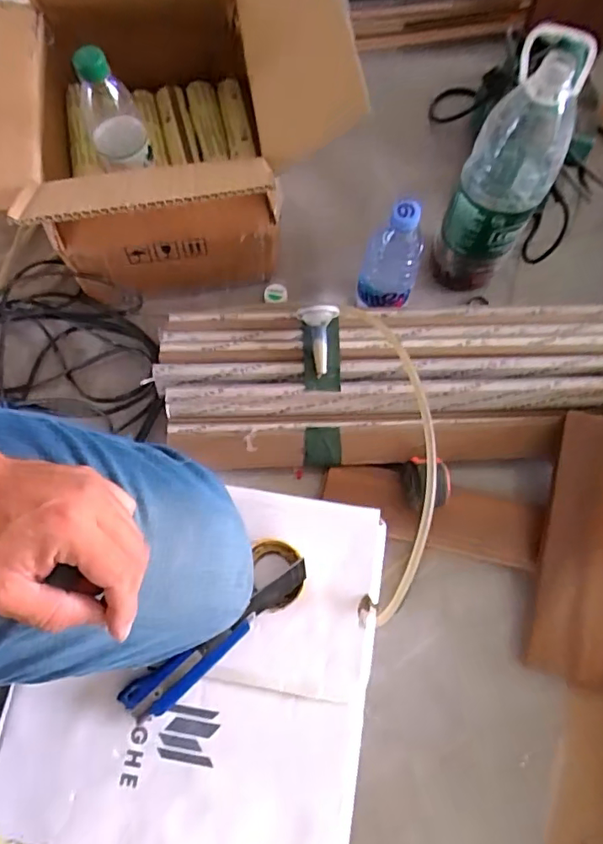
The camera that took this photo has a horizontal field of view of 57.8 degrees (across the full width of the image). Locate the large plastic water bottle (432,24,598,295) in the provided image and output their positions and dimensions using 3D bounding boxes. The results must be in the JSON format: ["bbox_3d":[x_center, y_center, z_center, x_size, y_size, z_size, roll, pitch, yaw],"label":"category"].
[{"bbox_3d":[0.236,-0.281,0.648,0.098,0.297,0.099,27,74,7],"label":"large plastic water bottle"}]

